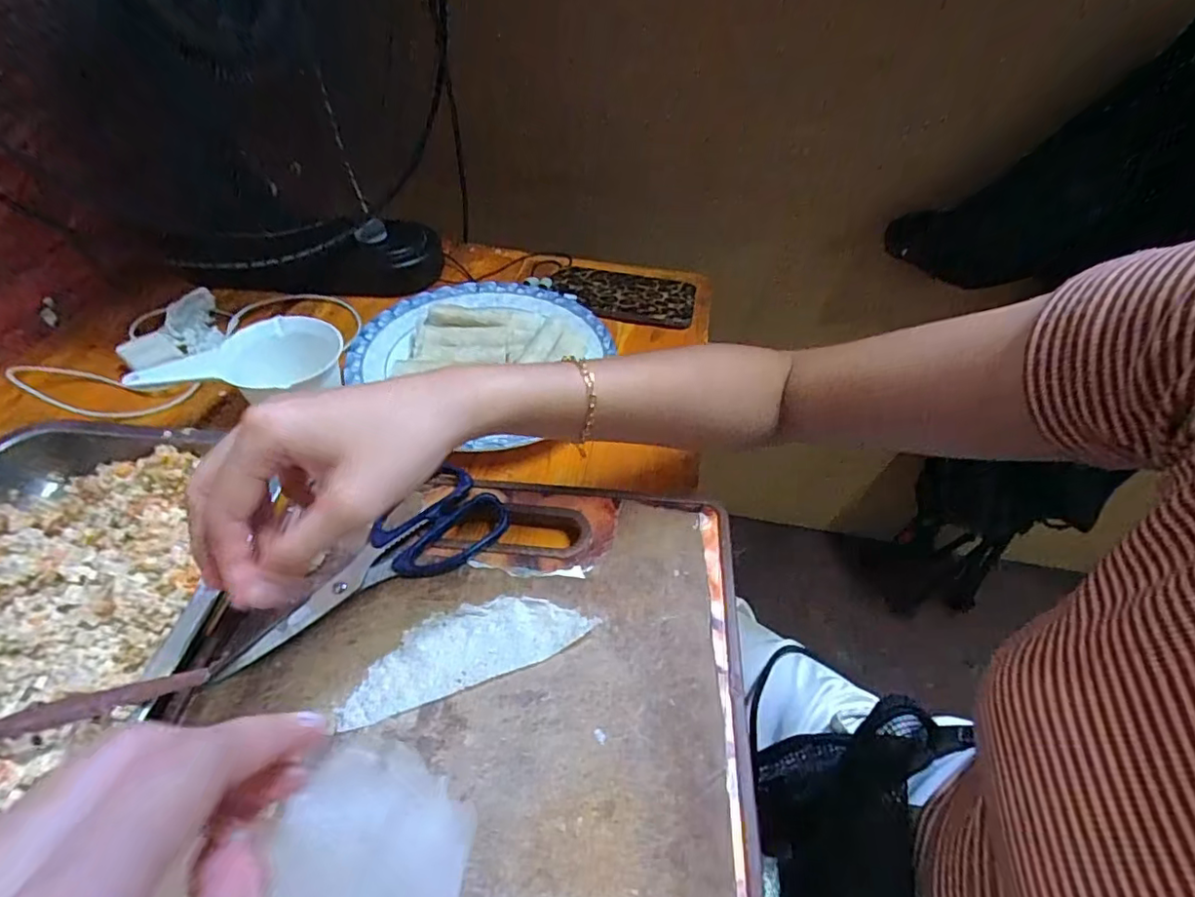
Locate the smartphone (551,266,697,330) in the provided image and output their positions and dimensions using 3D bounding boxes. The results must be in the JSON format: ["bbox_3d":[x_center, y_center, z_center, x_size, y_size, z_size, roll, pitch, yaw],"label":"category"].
[{"bbox_3d":[0.027,-0.165,0.603,0.151,0.010,0.082,12,48,8],"label":"smartphone"}]

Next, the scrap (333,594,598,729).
[{"bbox_3d":[-0.074,0.110,0.321,0.135,0.006,0.046,-15,50,-16],"label":"scrap"}]

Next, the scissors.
[{"bbox_3d":[-0.142,0.071,0.351,0.176,0.010,0.067,-31,56,-27],"label":"scissors"}]

